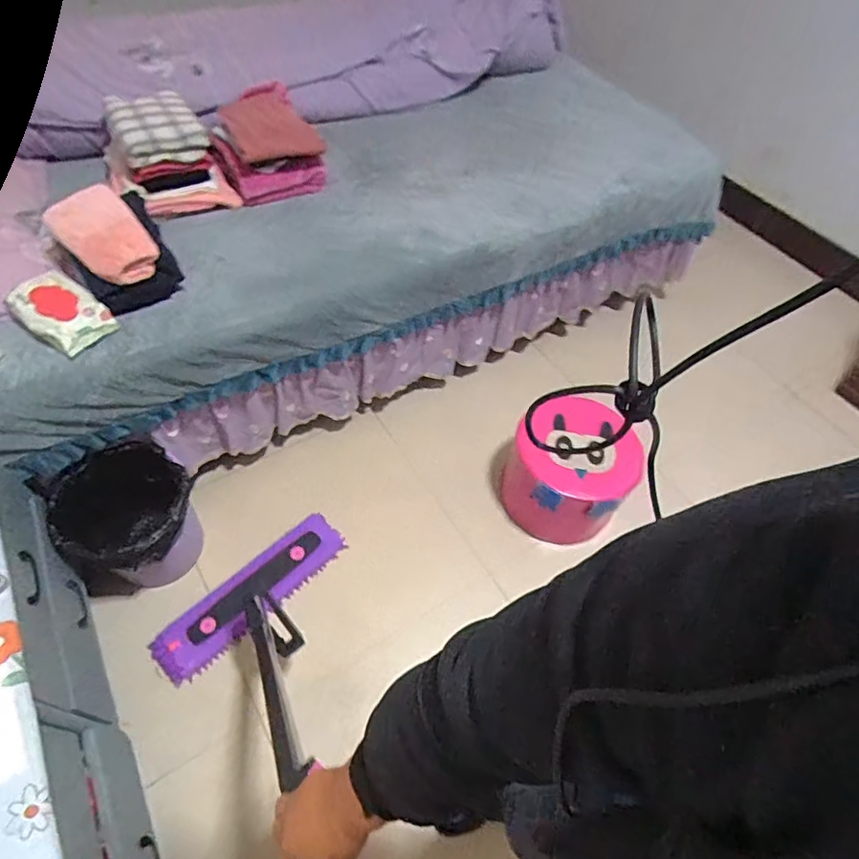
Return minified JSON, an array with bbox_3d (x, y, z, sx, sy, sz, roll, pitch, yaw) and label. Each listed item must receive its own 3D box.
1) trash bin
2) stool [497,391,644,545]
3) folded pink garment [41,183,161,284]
[{"bbox_3d":[-0.664,0.217,1.246,0.254,0.288,0.240,1,56,-1],"label":"trash bin"},{"bbox_3d":[0.355,0.093,1.398,0.295,0.282,0.288,1,56,-1],"label":"stool"},{"bbox_3d":[-0.653,-0.387,1.100,0.150,0.074,0.221,-35,64,-23],"label":"folded pink garment"}]

